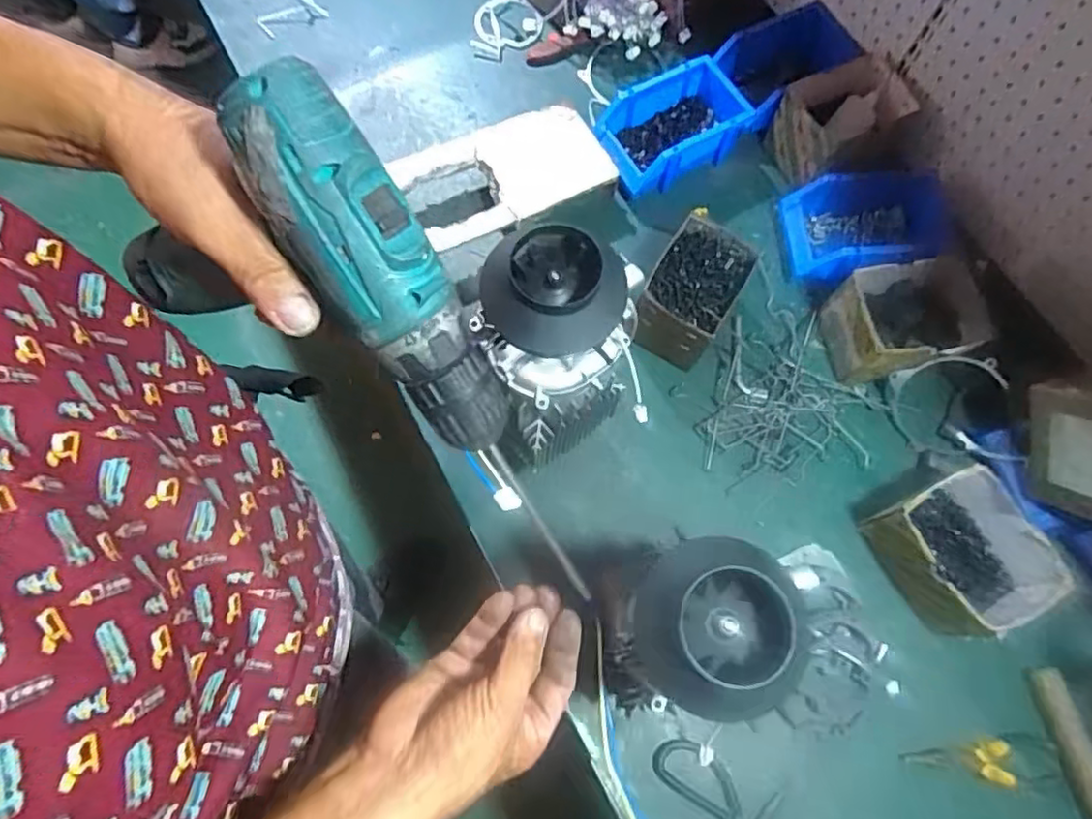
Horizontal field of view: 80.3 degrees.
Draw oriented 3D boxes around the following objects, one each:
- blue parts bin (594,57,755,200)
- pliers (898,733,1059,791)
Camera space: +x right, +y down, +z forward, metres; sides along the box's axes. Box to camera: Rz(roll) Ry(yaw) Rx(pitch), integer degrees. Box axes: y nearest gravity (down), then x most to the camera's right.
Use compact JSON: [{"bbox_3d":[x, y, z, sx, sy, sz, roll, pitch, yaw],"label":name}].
[{"bbox_3d":[0.170,-0.374,0.864,0.194,0.071,0.135,-22,73,-8],"label":"blue parts bin"},{"bbox_3d":[0.441,0.355,0.652,0.153,0.010,0.049,2,71,-1],"label":"pliers"}]

